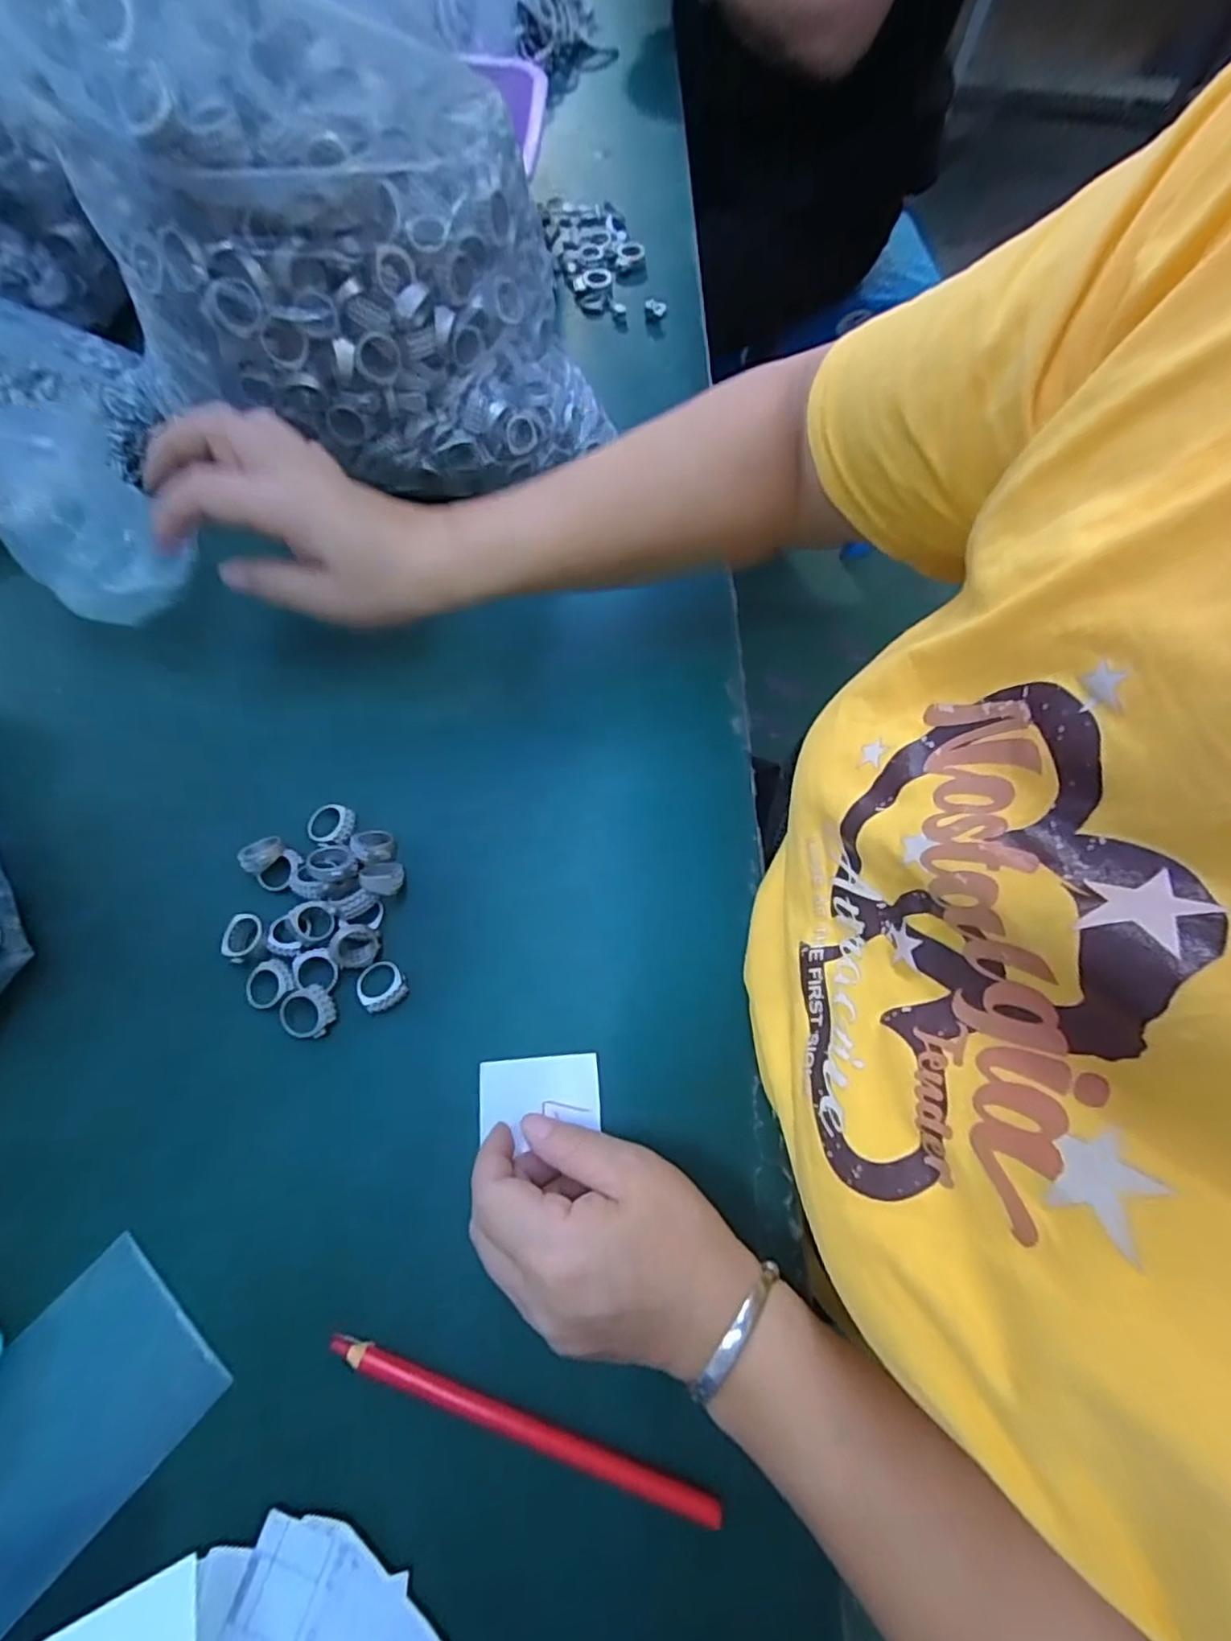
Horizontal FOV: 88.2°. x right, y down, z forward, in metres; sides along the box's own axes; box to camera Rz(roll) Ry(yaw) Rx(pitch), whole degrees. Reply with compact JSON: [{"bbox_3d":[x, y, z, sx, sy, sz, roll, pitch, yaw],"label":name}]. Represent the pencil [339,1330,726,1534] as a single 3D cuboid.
[{"bbox_3d":[-0.038,0.241,0.254,0.163,0.011,0.009,17,67,6],"label":"pencil"}]

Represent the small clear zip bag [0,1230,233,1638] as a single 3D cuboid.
[{"bbox_3d":[-0.226,0.246,0.251,0.078,0.005,0.116,39,69,17],"label":"small clear zip bag"}]

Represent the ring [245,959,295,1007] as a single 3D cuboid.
[{"bbox_3d":[-0.176,0.082,0.321,0.024,0.004,0.022,1,66,-2],"label":"ring"}]

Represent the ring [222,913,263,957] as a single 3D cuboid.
[{"bbox_3d":[-0.191,0.059,0.328,0.017,0.010,0.022,4,66,0],"label":"ring"}]

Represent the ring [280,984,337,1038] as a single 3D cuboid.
[{"bbox_3d":[-0.154,0.096,0.315,0.026,0.008,0.024,1,66,-2],"label":"ring"}]

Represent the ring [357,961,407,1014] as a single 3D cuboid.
[{"bbox_3d":[-0.119,0.083,0.321,0.023,0.005,0.024,1,66,-2],"label":"ring"}]

